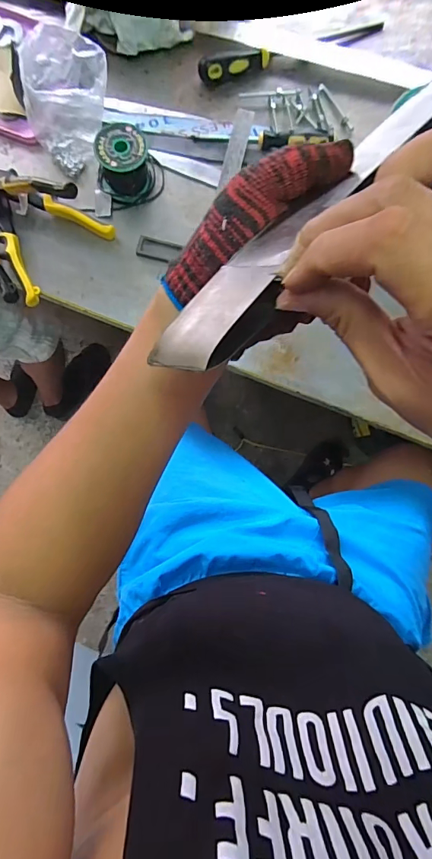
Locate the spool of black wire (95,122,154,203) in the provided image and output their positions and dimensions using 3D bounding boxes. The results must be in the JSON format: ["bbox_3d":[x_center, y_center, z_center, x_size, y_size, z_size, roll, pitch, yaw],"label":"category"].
[{"bbox_3d":[-0.126,-0.366,0.592,0.085,0.064,0.068,-2,84,-2],"label":"spool of black wire"}]

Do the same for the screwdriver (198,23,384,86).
[{"bbox_3d":[0.118,-0.574,0.642,0.296,0.029,0.032,-19,85,-3],"label":"screwdriver"}]

